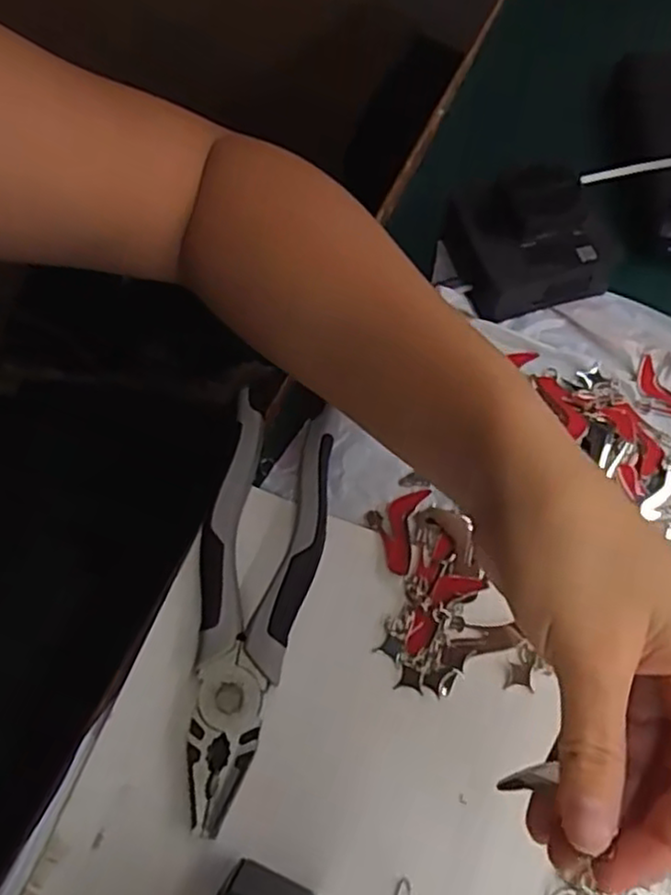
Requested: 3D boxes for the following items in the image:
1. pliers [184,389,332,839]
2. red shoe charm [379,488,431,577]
[{"bbox_3d":[-0.036,0.067,0.321,0.050,0.024,0.183,7,64,3],"label":"pliers"},{"bbox_3d":[0.032,0.039,0.345,0.017,0.005,0.046,16,65,8],"label":"red shoe charm"}]

